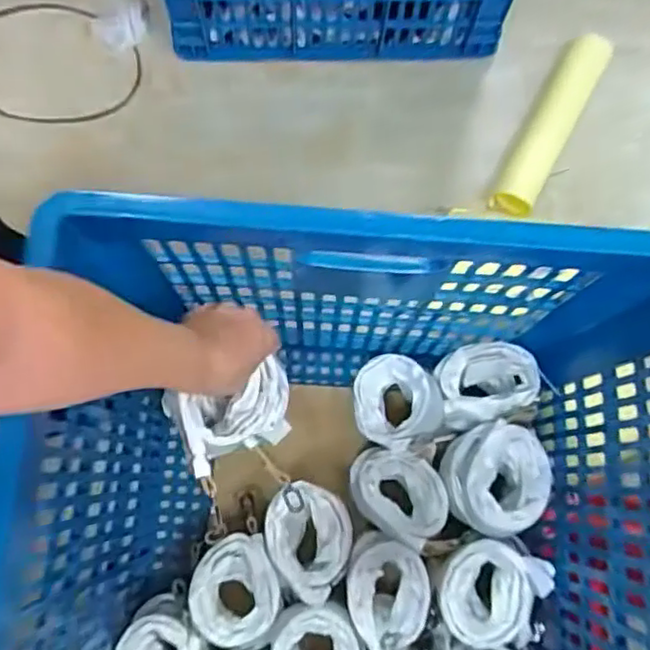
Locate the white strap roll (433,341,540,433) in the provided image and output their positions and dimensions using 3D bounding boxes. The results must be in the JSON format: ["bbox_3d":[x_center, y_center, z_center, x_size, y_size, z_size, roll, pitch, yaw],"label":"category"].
[{"bbox_3d":[0.178,0.068,0.745,0.100,0.080,0.085,-10,74,-3],"label":"white strap roll"}]

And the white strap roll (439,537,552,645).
[{"bbox_3d":[0.165,0.263,0.666,0.112,0.053,0.087,-36,77,-10],"label":"white strap roll"}]

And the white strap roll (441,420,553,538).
[{"bbox_3d":[0.178,0.158,0.683,0.096,0.075,0.107,-17,75,-5],"label":"white strap roll"}]

